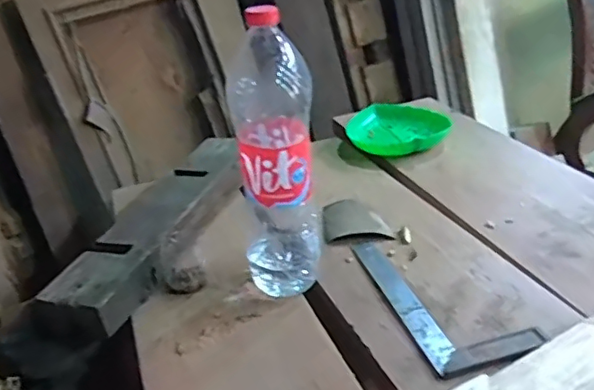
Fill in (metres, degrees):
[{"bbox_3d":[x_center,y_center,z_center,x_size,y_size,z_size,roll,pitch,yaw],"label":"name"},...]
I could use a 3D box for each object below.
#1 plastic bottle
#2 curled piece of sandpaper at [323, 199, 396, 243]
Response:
[{"bbox_3d":[-0.024,-0.035,0.623,0.089,0.313,0.093,-9,27,-4],"label":"plastic bottle"},{"bbox_3d":[0.080,0.030,0.795,0.087,0.013,0.112,-7,27,2],"label":"curled piece of sandpaper"}]

